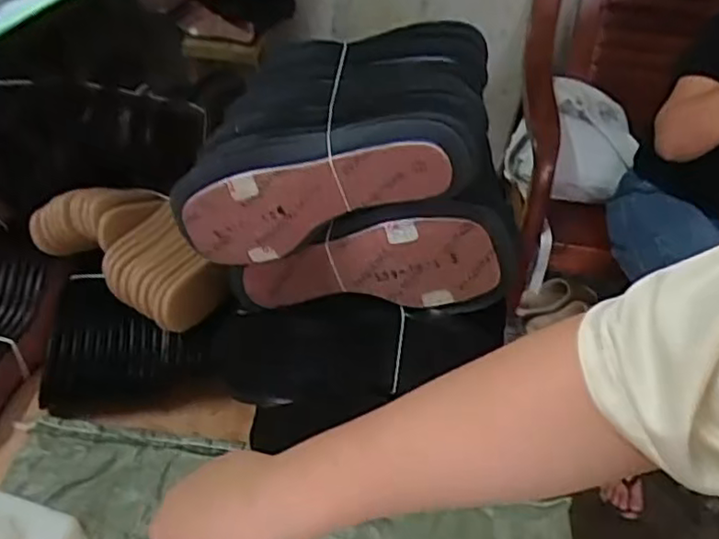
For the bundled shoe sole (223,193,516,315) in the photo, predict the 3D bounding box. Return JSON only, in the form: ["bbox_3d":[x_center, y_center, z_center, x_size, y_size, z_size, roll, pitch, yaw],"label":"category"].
[{"bbox_3d":[0.005,-0.004,0.571,0.248,0.107,0.033,-8,36,14],"label":"bundled shoe sole"}]

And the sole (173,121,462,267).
[{"bbox_3d":[-0.041,-0.063,0.530,0.234,0.087,0.030,-16,37,13],"label":"sole"}]

